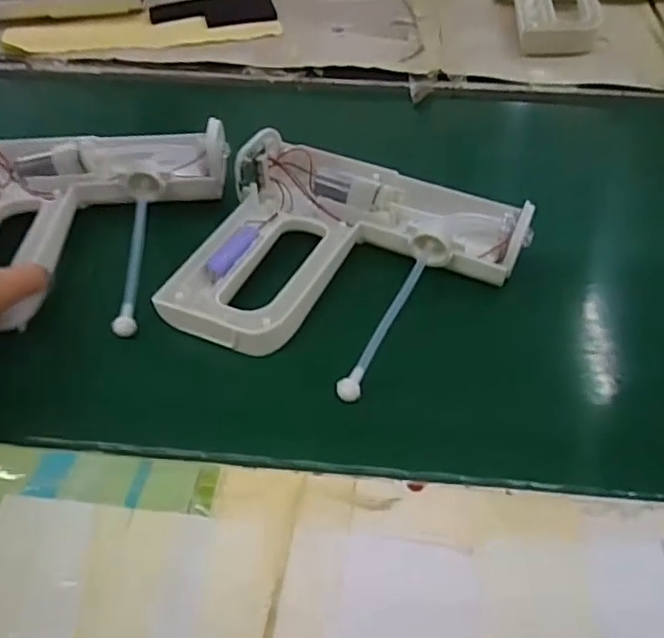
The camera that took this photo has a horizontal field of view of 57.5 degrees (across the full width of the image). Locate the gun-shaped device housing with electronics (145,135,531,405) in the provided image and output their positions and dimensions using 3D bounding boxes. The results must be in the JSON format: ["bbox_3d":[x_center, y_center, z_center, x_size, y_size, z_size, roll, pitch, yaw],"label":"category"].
[{"bbox_3d":[0.013,-0.040,0.416,0.215,0.038,0.187,19,55,12],"label":"gun-shaped device housing with electronics"}]

